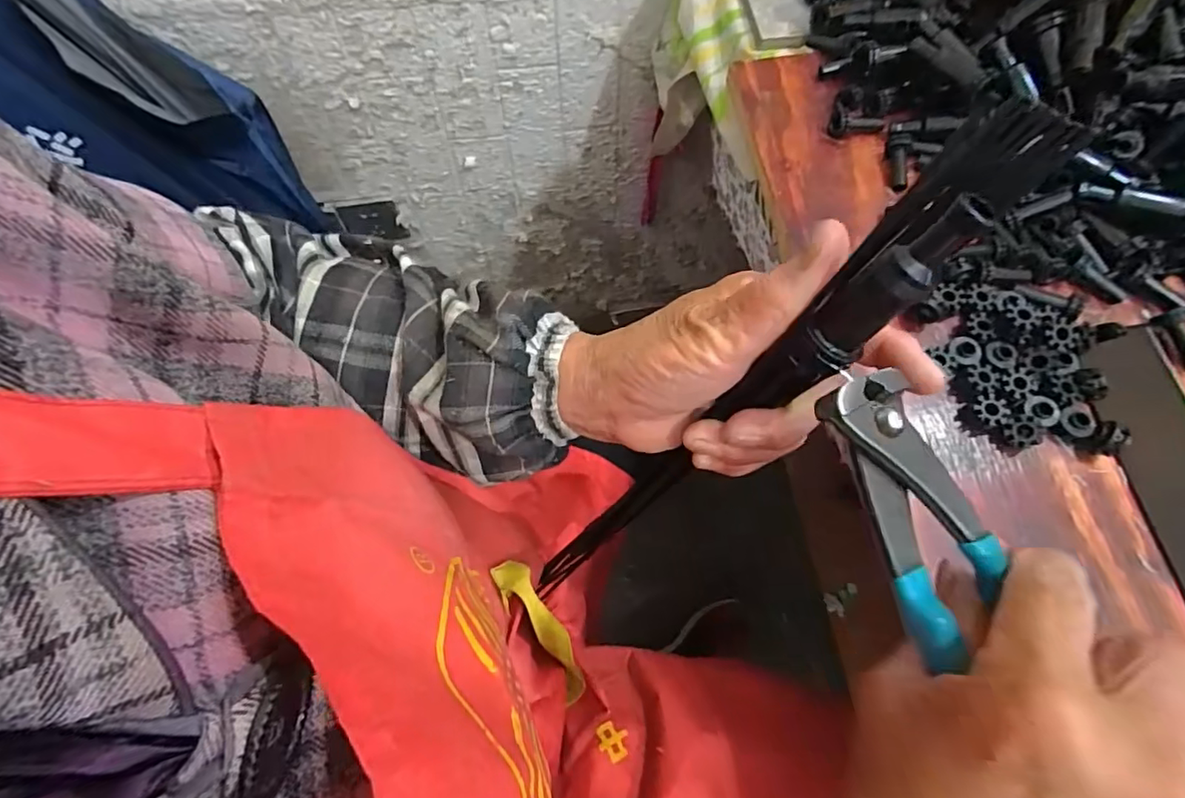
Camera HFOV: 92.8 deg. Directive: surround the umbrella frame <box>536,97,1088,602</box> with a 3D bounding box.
[{"bbox_3d":[0.046,0.025,0.273,0.034,0.353,0.029,-12,64,-35],"label":"umbrella frame"}]

